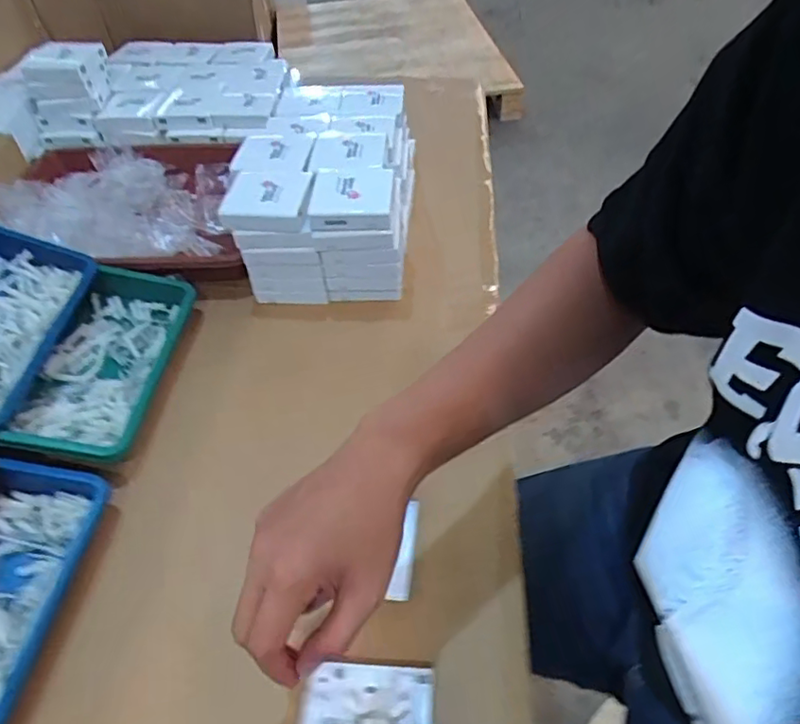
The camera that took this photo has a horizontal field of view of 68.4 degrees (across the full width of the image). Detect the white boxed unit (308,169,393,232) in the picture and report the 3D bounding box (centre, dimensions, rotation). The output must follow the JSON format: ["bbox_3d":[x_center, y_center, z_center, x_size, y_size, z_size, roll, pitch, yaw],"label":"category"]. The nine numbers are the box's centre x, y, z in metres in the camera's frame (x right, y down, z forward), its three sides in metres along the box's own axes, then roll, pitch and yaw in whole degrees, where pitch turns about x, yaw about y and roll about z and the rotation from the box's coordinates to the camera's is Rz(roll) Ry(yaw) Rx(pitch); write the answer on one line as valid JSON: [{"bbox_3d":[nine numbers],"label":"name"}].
[{"bbox_3d":[-0.052,-0.177,0.636,0.084,0.025,0.086,0,47,3],"label":"white boxed unit"}]

